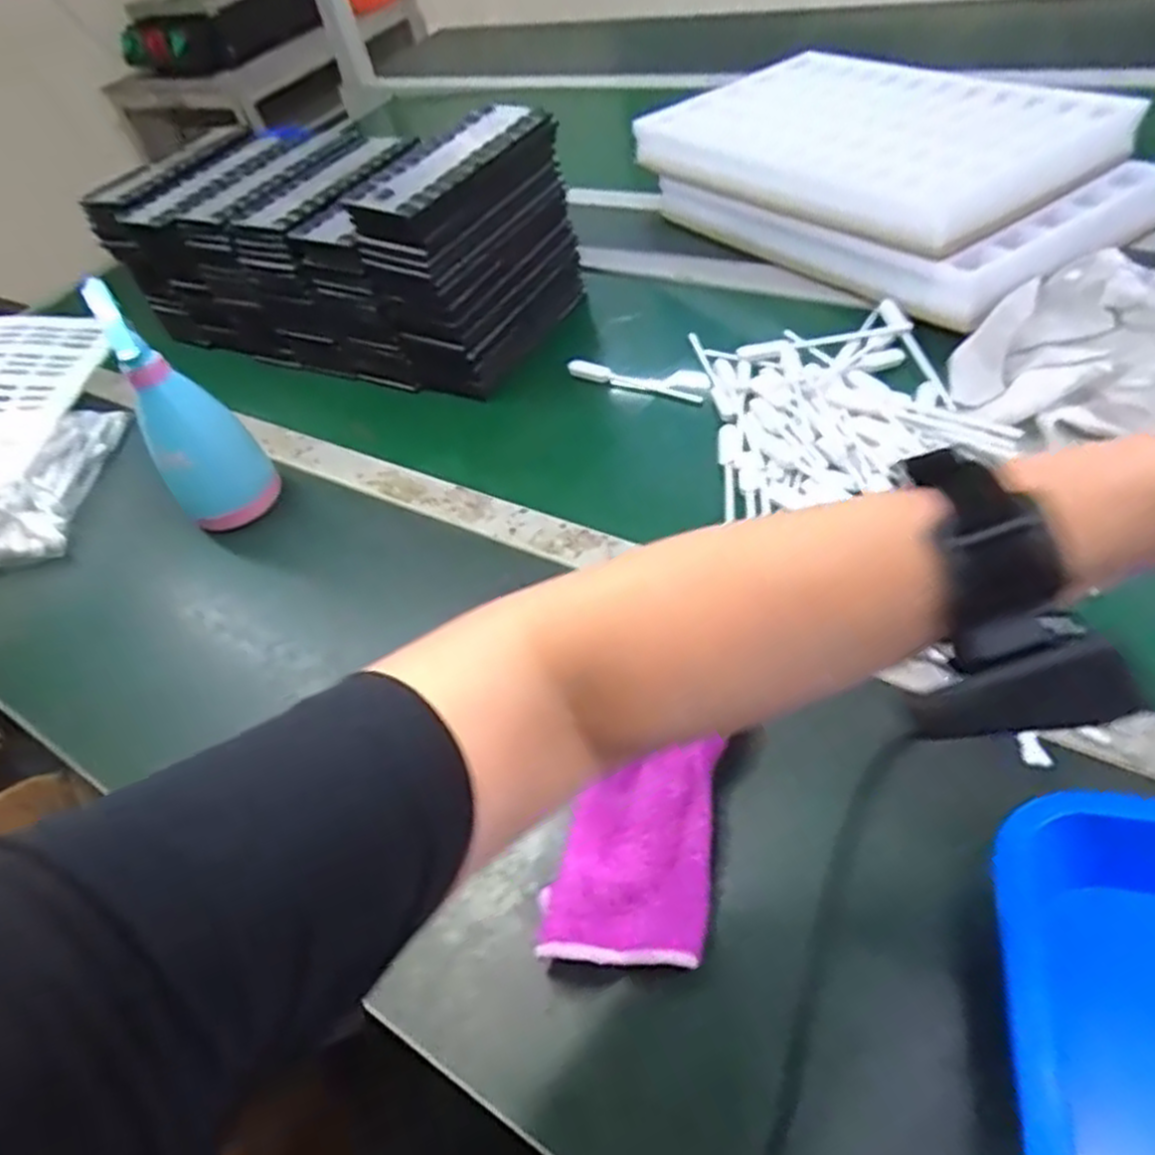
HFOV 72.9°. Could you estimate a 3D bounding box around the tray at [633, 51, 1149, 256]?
[{"bbox_3d":[0.312,-0.453,0.805,0.328,0.060,0.405,-31,49,-23],"label":"tray"}]

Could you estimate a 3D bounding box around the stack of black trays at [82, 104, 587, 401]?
[{"bbox_3d":[-0.259,-0.354,0.827,0.466,0.202,0.214,19,49,25],"label":"stack of black trays"}]

